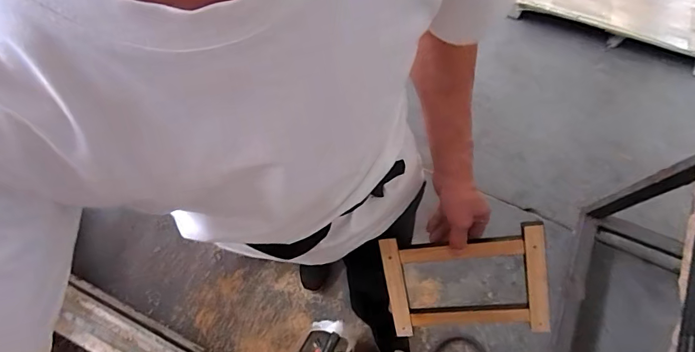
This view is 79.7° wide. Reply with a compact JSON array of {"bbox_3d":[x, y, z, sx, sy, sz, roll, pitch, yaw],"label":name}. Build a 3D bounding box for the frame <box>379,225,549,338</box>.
[{"bbox_3d":[0.181,0.168,0.652,0.239,0.029,0.179,-8,104,16],"label":"frame"}]

